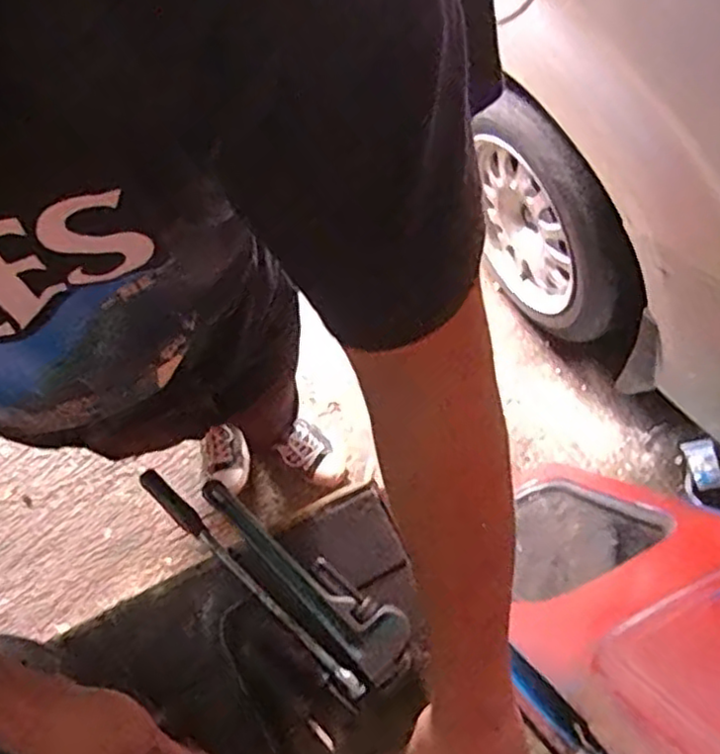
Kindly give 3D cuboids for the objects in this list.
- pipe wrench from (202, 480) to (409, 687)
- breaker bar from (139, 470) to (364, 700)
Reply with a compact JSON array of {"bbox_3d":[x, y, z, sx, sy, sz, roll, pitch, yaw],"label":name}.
[{"bbox_3d":[-0.061,0.213,0.775,0.070,0.019,0.284,-43,83,-8],"label":"pipe wrench"},{"bbox_3d":[-0.129,0.235,0.779,0.348,0.023,0.022,44,82,6],"label":"breaker bar"}]

